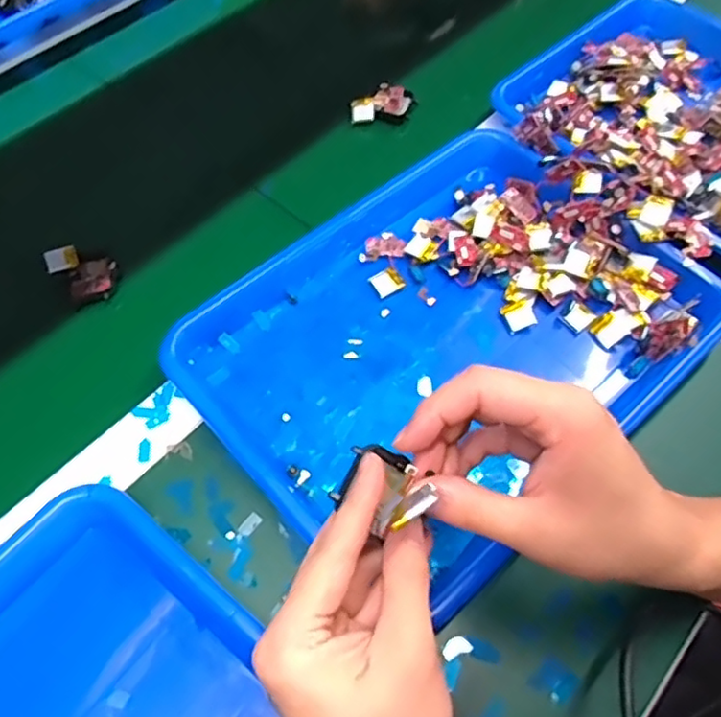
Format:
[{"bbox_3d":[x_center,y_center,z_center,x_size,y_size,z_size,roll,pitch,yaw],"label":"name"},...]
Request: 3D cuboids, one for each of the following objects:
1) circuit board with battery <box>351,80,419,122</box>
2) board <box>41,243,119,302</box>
[{"bbox_3d":[0.021,-0.239,0.578,0.060,0.013,0.042,-6,61,-4],"label":"circuit board with battery"},{"bbox_3d":[-0.211,-0.066,0.475,0.046,0.015,0.048,-19,63,-11],"label":"board"}]

